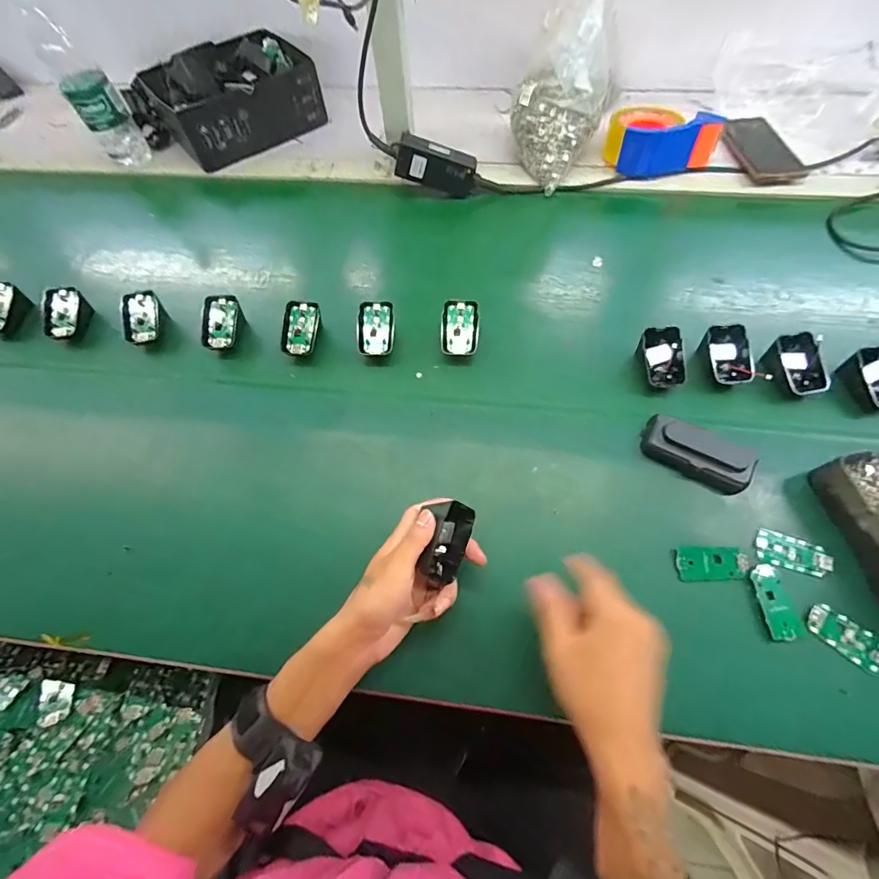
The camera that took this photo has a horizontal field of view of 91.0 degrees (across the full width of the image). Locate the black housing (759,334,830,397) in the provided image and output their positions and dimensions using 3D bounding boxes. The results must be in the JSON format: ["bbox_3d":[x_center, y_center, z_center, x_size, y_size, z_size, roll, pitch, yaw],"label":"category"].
[{"bbox_3d":[0.404,-0.083,0.490,0.051,0.037,0.065,-9,63,-1],"label":"black housing"}]

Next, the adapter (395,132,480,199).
[{"bbox_3d":[-0.004,-0.402,0.640,0.119,0.054,0.038,14,66,-10],"label":"adapter"}]

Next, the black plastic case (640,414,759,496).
[{"bbox_3d":[0.265,0.016,0.446,0.104,0.026,0.047,25,67,15],"label":"black plastic case"}]

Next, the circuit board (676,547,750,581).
[{"bbox_3d":[0.261,0.118,0.412,0.065,0.004,0.028,-4,63,1],"label":"circuit board"}]

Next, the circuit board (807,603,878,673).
[{"bbox_3d":[0.365,0.177,0.387,0.061,0.004,0.032,37,71,19],"label":"circuit board"}]

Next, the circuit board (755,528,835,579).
[{"bbox_3d":[0.342,0.110,0.417,0.065,0.006,0.034,17,66,11],"label":"circuit board"}]

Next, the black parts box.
[{"bbox_3d":[-0.339,-0.588,0.734,0.249,0.082,0.185,-35,67,-14],"label":"black parts box"}]

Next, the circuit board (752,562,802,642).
[{"bbox_3d":[0.310,0.149,0.398,0.029,0.004,0.065,-7,63,0],"label":"circuit board"}]

